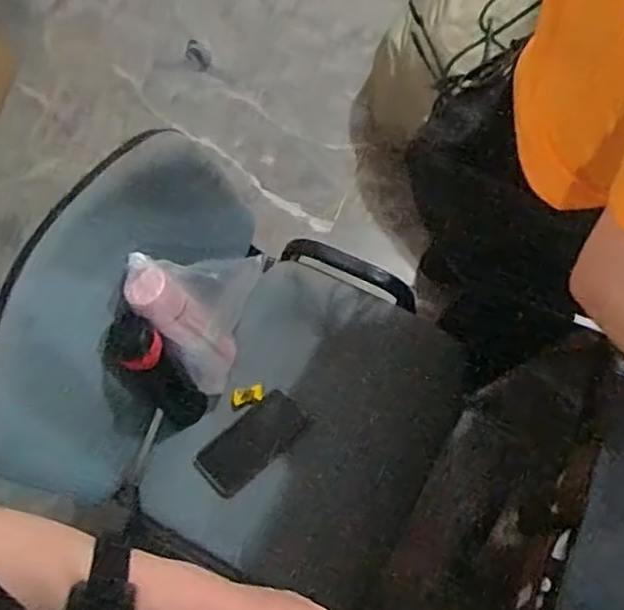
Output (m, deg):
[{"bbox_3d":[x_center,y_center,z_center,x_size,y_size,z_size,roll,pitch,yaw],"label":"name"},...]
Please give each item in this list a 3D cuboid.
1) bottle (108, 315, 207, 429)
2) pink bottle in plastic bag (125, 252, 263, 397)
[{"bbox_3d":[-0.210,0.107,0.936,0.082,0.230,0.065,-41,54,-16],"label":"bottle"},{"bbox_3d":[-0.170,-0.013,0.957,0.075,0.258,0.214,7,68,27],"label":"pink bottle in plastic bag"}]

